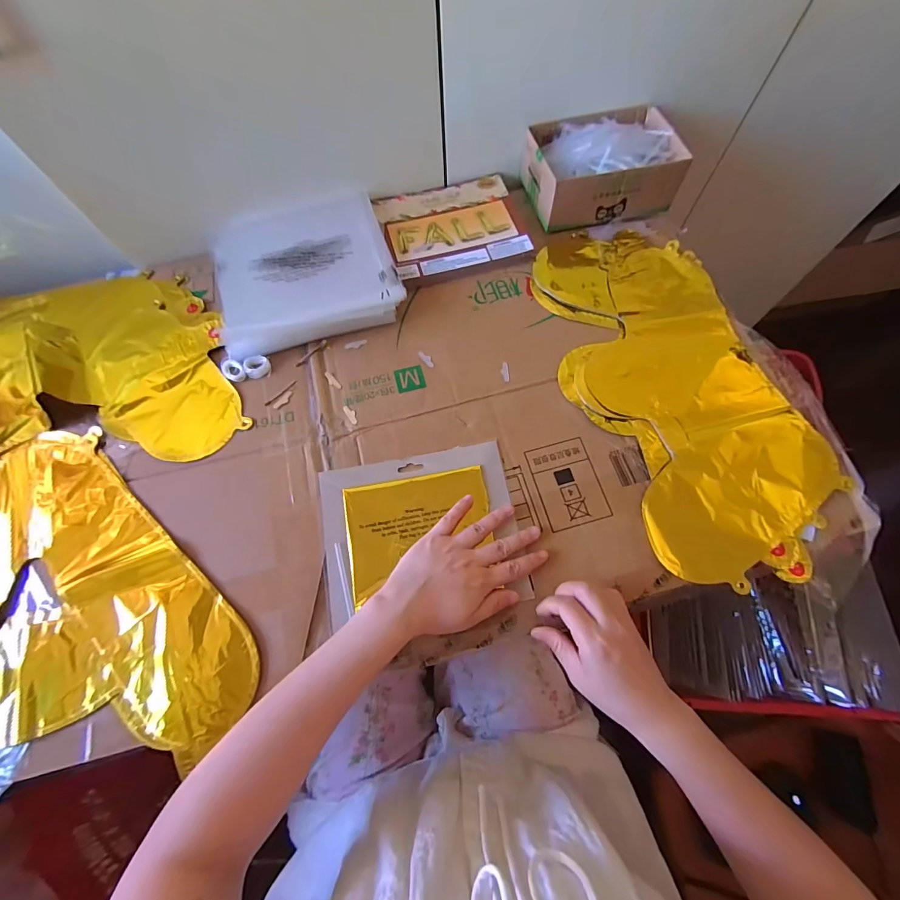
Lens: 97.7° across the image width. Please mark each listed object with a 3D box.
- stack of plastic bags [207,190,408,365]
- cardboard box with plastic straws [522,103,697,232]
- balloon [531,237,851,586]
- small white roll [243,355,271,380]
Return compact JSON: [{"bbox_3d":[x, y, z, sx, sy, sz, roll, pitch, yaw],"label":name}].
[{"bbox_3d":[-0.187,-0.233,0.512,0.219,0.029,0.212,-17,68,-5],"label":"stack of plastic bags"},{"bbox_3d":[0.203,-0.392,0.539,0.191,0.072,0.149,-11,68,-3],"label":"cardboard box with plastic straws"},{"bbox_3d":[0.249,-0.085,0.449,0.219,0.013,0.441,-13,68,-3],"label":"balloon"},{"bbox_3d":[-0.232,-0.100,0.472,0.030,0.008,0.028,-1,68,1],"label":"small white roll"}]

